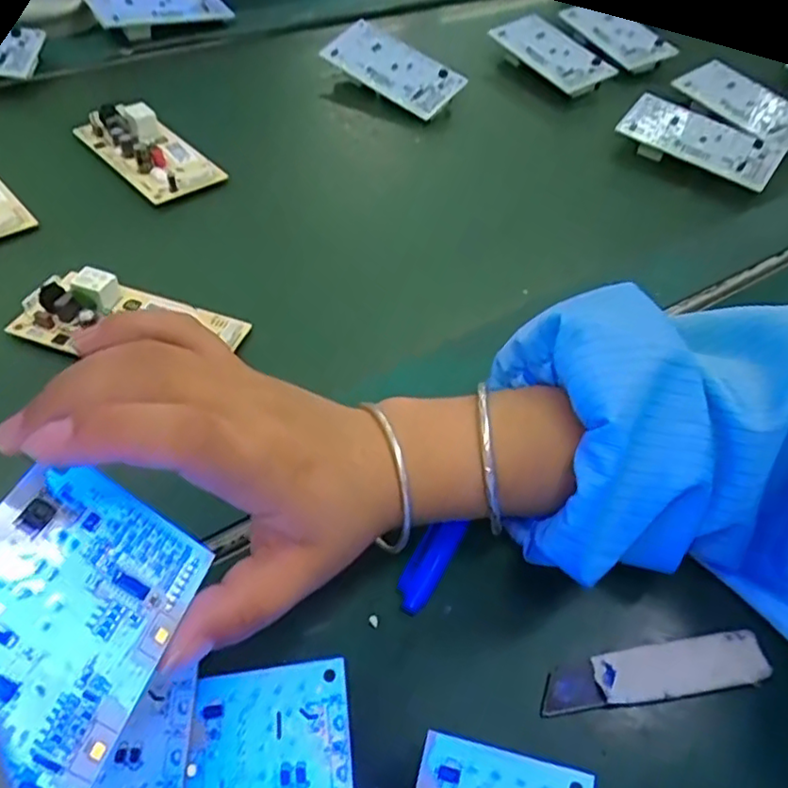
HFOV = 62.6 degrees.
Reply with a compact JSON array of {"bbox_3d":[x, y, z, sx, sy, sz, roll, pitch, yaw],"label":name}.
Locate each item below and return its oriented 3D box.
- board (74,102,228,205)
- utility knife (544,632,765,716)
[{"bbox_3d":[-0.170,-0.171,0.445,0.052,0.015,0.108,-34,61,-29],"label":"board"},{"bbox_3d":[0.104,0.111,0.258,0.092,0.006,0.020,-4,51,-9],"label":"utility knife"}]

